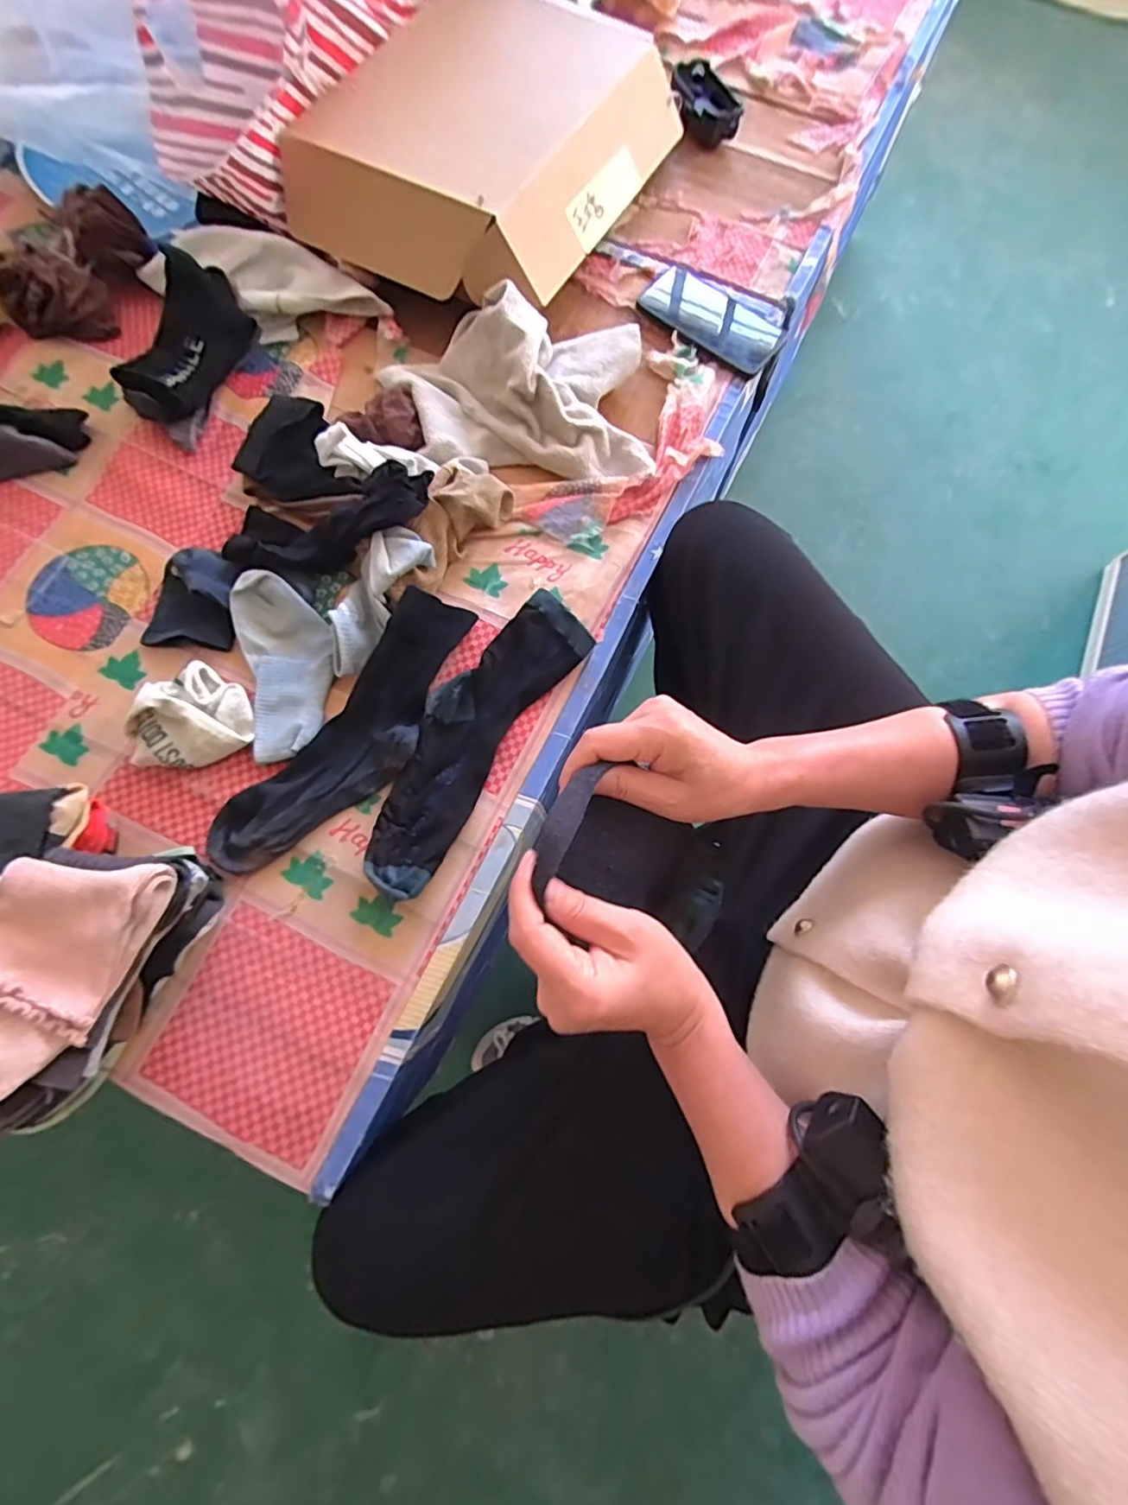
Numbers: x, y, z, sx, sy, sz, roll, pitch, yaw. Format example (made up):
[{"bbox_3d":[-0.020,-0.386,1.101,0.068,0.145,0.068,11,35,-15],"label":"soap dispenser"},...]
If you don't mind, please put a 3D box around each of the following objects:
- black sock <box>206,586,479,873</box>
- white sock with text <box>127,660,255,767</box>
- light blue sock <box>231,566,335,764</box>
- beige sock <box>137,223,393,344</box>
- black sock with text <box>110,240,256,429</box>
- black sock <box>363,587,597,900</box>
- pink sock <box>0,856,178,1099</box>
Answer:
[{"bbox_3d":[-0.181,-0.013,0.514,0.093,0.038,0.299,37,77,9],"label":"black sock"},{"bbox_3d":[-0.327,-0.034,0.509,0.093,0.050,0.088,0,74,-1],"label":"white sock with text"},{"bbox_3d":[-0.253,-0.081,0.536,0.077,0.029,0.169,-15,75,-5],"label":"light blue sock"},{"bbox_3d":[-0.322,-0.502,0.632,0.259,0.046,0.095,26,75,6],"label":"beige sock"},{"bbox_3d":[-0.385,-0.411,0.602,0.090,0.063,0.164,28,76,6],"label":"black sock with text"},{"bbox_3d":[-0.082,-0.017,0.520,0.084,0.026,0.287,32,76,7],"label":"black sock"},{"bbox_3d":[-0.339,0.140,0.378,0.089,0.032,0.164,22,75,5],"label":"pink sock"}]

